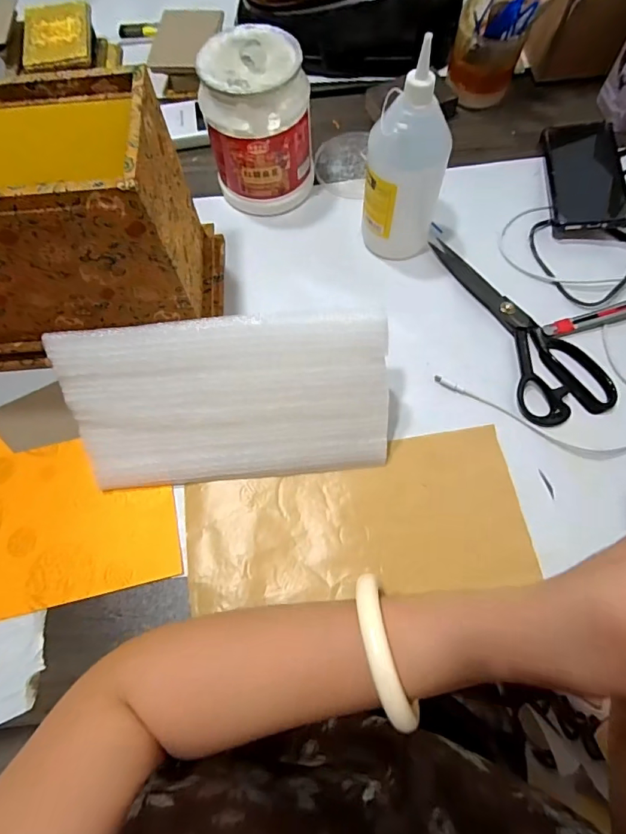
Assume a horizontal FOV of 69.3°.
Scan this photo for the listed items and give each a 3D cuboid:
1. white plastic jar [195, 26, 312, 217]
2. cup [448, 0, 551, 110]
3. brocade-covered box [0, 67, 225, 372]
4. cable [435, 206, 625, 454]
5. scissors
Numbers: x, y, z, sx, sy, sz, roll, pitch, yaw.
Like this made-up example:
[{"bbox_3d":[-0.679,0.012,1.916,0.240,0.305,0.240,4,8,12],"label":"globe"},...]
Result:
[{"bbox_3d":[-0.058,-0.317,0.496,0.108,0.139,0.110,-1,69,2],"label":"white plastic jar"},{"bbox_3d":[0.214,-0.442,0.535,0.088,0.134,0.080,-1,69,2],"label":"cup"},{"bbox_3d":[-0.260,-0.159,0.409,0.304,0.195,0.137,-5,69,0],"label":"brocade-covered box"},{"bbox_3d":[0.305,-0.108,0.463,0.258,0.017,0.310,26,73,11],"label":"cable"},{"bbox_3d":[0.217,-0.103,0.470,0.090,0.010,0.233,-18,70,-4],"label":"scissors"}]

